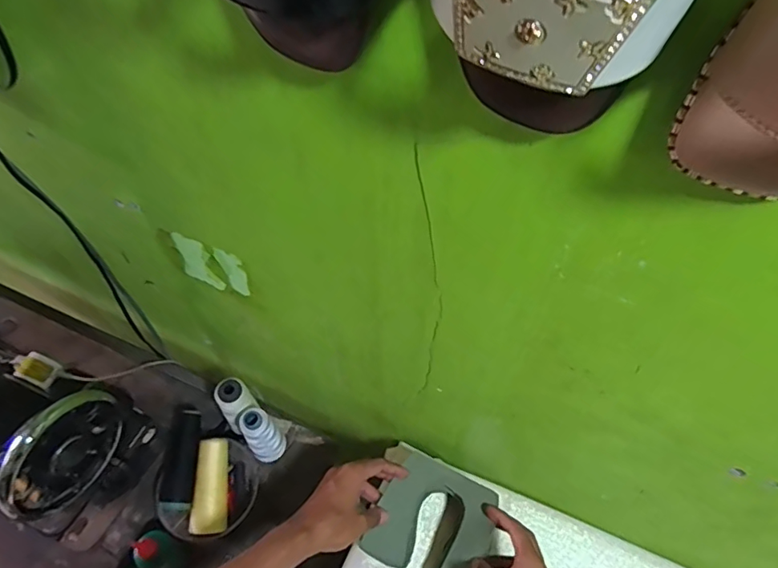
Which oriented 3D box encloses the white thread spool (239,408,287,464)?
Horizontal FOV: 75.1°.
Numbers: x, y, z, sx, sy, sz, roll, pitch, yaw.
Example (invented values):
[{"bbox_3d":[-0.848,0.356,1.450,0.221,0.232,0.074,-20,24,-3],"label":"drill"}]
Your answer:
[{"bbox_3d":[-0.169,0.204,0.677,0.040,0.113,0.045,38,63,24],"label":"white thread spool"}]

